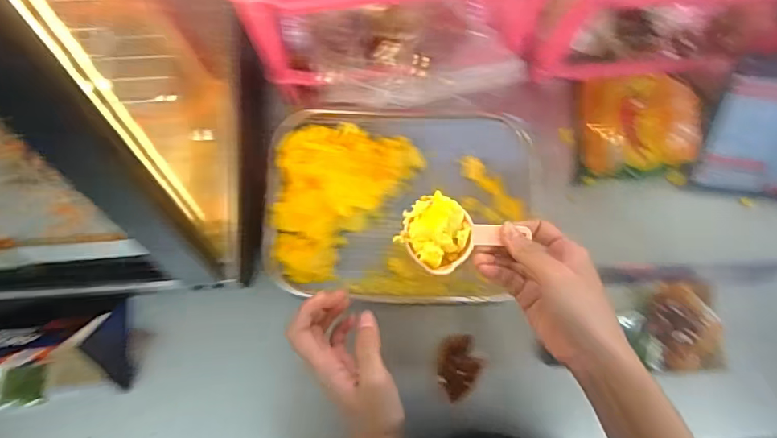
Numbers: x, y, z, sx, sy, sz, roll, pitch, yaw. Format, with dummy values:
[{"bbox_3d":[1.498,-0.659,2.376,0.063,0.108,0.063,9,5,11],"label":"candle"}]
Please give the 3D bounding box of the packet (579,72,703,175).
[{"bbox_3d":[0.297,-0.113,0.570,0.124,0.058,0.117,1,79,-1],"label":"packet"}]

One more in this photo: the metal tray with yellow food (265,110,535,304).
[{"bbox_3d":[0.018,-0.018,0.552,0.295,0.072,0.220,2,79,-1],"label":"metal tray with yellow food"}]

